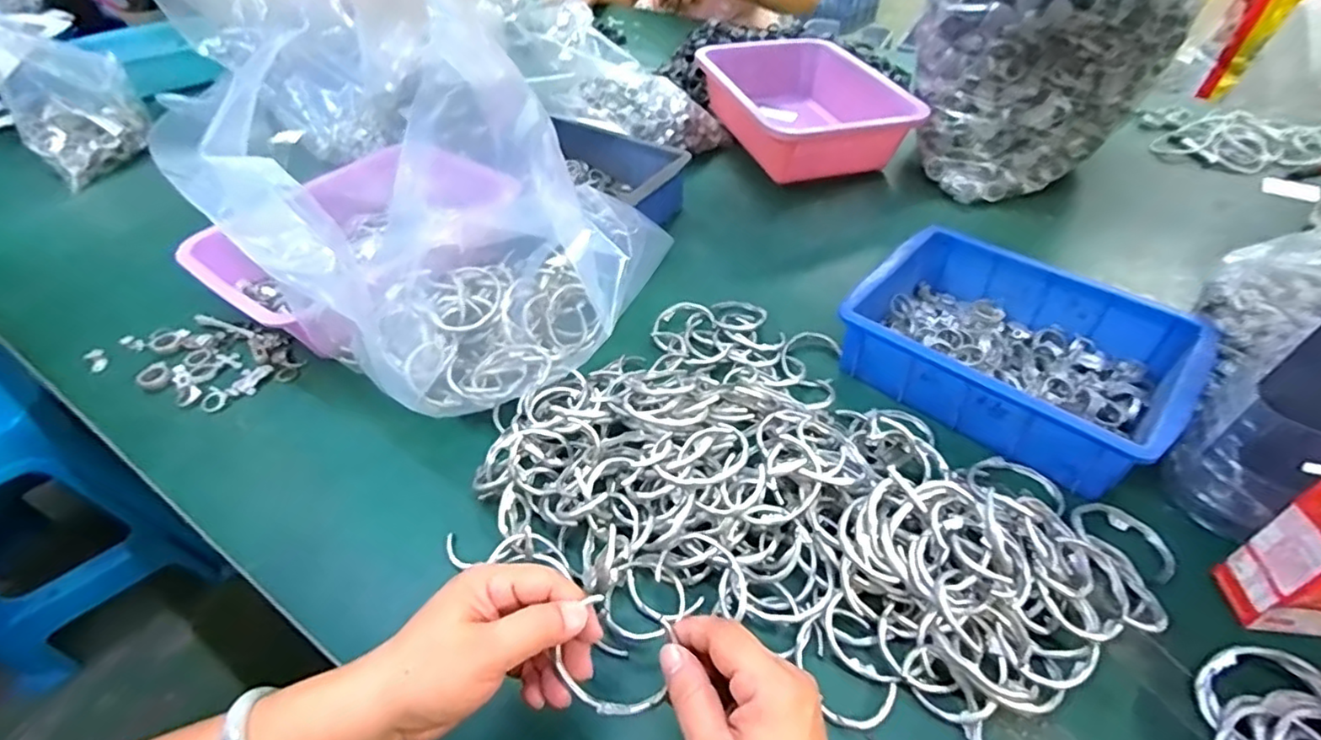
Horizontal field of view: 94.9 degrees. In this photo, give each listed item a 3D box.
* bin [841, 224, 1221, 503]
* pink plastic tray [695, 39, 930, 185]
[{"bbox_3d":[0.300,-0.020,0.523,0.240,0.072,0.173,34,57,30],"label":"bin"},{"bbox_3d":[0.196,-0.368,0.862,0.228,0.086,0.315,-11,47,-7],"label":"pink plastic tray"}]

